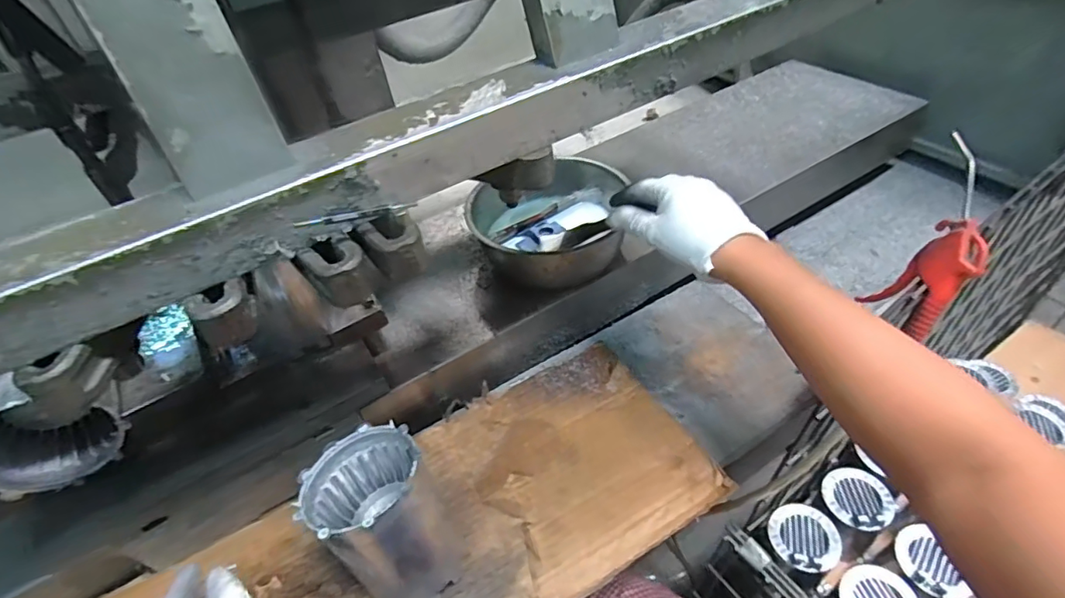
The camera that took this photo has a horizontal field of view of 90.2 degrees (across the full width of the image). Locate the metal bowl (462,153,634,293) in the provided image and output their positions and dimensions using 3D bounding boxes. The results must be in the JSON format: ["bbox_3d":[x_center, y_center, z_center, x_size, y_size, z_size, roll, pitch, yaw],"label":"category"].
[{"bbox_3d":[0.013,-0.099,0.651,0.190,0.087,0.190,9,47,16],"label":"metal bowl"}]

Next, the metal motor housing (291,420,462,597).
[{"bbox_3d":[-0.120,0.178,0.431,0.093,0.115,0.116,-29,49,-20],"label":"metal motor housing"}]

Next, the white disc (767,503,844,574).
[{"bbox_3d":[0.367,0.321,0.715,0.085,0.014,0.087,-4,45,4],"label":"white disc"}]

